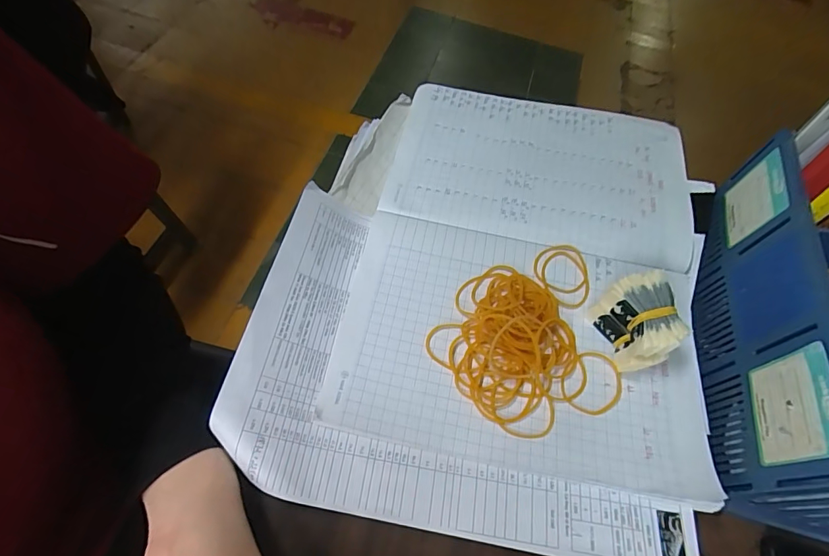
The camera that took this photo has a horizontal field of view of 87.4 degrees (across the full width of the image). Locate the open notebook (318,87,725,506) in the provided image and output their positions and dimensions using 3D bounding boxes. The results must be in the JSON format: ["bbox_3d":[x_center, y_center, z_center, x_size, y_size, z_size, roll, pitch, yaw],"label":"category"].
[{"bbox_3d":[0.089,-0.026,0.335,0.241,0.014,0.316,12,64,2],"label":"open notebook"}]

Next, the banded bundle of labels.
[{"bbox_3d":[0.151,0.031,0.293,0.040,0.044,0.053,-15,66,-11],"label":"banded bundle of labels"}]

